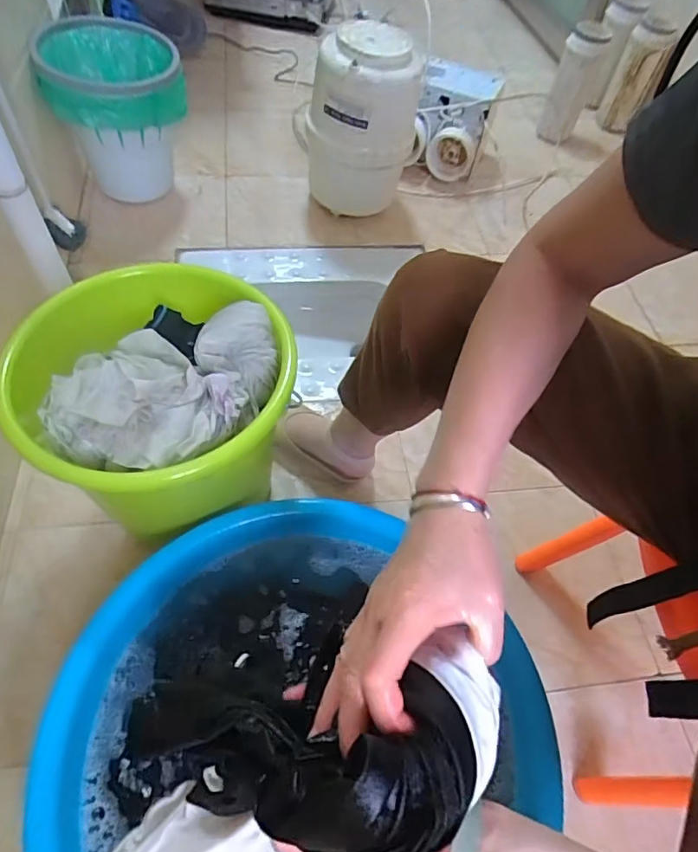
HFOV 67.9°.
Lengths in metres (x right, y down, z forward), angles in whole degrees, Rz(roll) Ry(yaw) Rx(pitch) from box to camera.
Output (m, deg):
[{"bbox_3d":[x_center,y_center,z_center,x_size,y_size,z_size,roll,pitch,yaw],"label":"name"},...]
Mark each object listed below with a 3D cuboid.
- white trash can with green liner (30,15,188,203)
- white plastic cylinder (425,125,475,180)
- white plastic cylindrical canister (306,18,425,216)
[{"bbox_3d":[-0.465,-0.637,1.096,0.252,0.286,0.234,-8,59,-10],"label":"white trash can with green liner"},{"bbox_3d":[0.261,-0.695,1.331,0.119,0.121,0.066,14,58,4],"label":"white plastic cylinder"},{"bbox_3d":[0.030,-0.635,1.139,0.209,0.363,0.197,2,58,-3],"label":"white plastic cylindrical canister"}]

